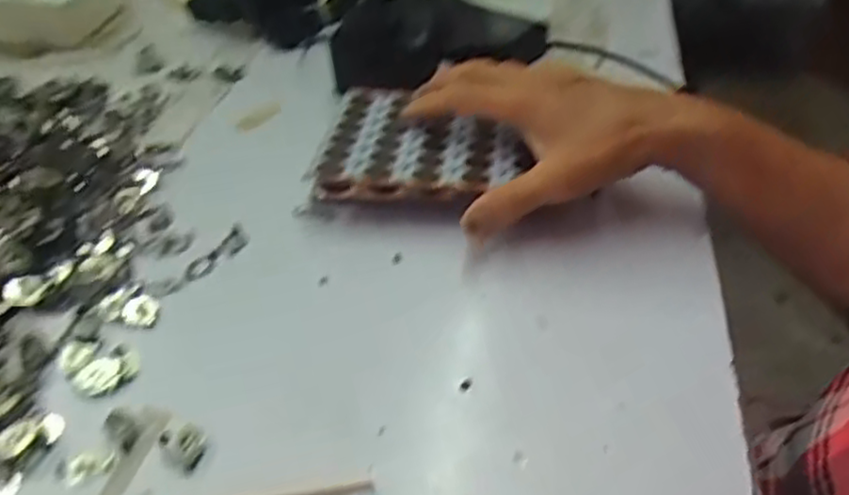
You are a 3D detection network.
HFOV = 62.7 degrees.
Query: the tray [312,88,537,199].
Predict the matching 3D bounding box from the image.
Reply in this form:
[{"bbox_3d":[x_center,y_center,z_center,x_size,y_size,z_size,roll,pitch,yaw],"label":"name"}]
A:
[{"bbox_3d":[-0.002,-0.074,0.460,0.123,0.010,0.126,3,41,2],"label":"tray"}]

